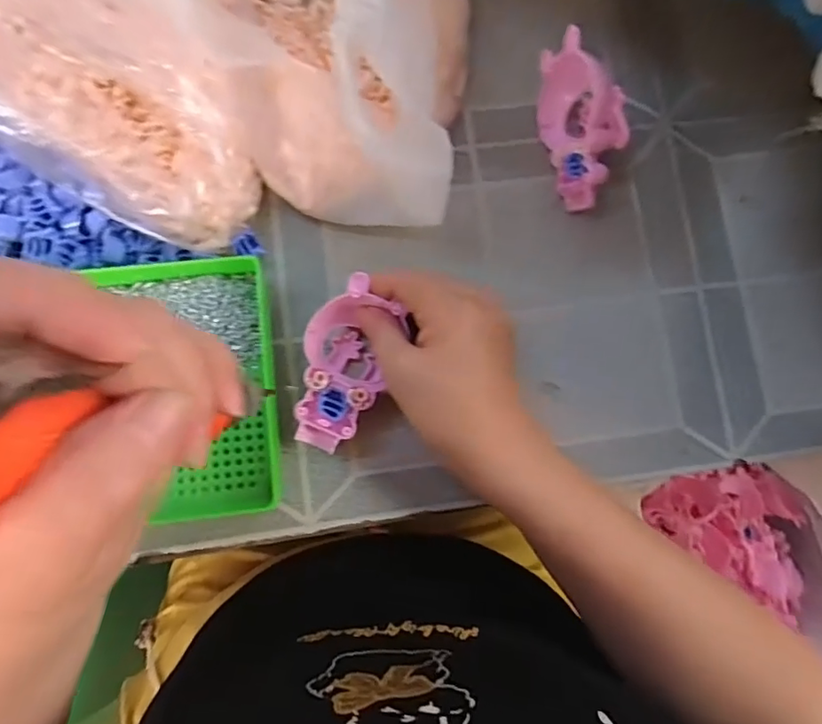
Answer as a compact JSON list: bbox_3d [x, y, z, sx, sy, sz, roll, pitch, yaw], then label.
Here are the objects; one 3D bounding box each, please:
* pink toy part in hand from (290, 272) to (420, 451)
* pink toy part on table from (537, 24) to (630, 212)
[{"bbox_3d":[-0.037,0.003,0.325,0.055,0.031,0.101,15,84,-1],"label":"pink toy part in hand"},{"bbox_3d":[0.114,-0.154,0.346,0.043,0.053,0.102,-13,84,-5],"label":"pink toy part on table"}]

